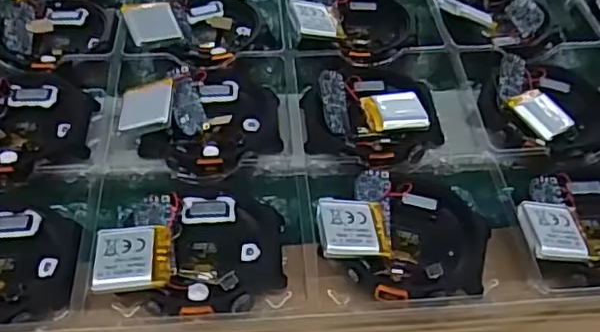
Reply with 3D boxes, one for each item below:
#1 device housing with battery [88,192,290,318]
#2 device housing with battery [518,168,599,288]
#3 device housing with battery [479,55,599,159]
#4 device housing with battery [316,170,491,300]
[{"bbox_3d":[-0.035,0.028,0.203,0.058,0.017,0.046,-2,54,-5],"label":"device housing with battery"},{"bbox_3d":[0.101,0.020,0.212,0.057,0.018,0.046,-12,55,-12],"label":"device housing with battery"},{"bbox_3d":[0.100,-0.023,0.248,0.049,0.010,0.049,2,54,-2],"label":"device housing with battery"},{"bbox_3d":[0.034,0.023,0.208,0.055,0.015,0.047,-2,54,-5],"label":"device housing with battery"}]

